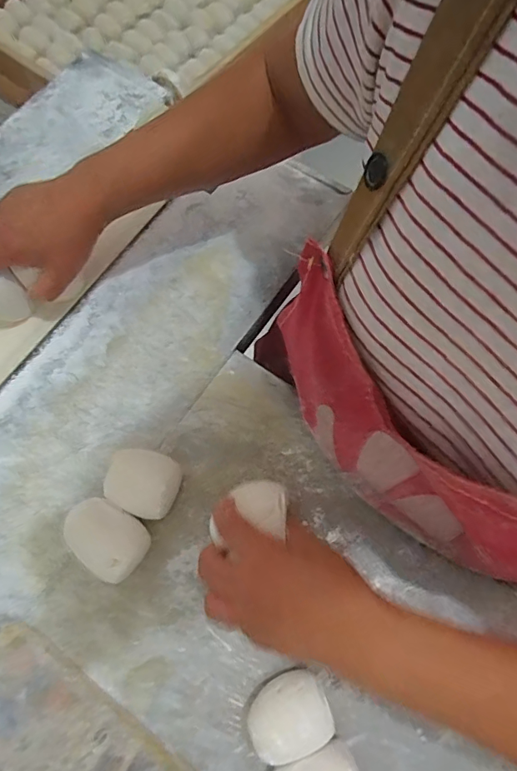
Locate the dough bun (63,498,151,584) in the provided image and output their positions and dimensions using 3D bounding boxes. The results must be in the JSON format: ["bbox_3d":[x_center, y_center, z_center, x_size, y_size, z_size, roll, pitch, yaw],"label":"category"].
[{"bbox_3d":[-0.124,0.126,0.390,0.069,0.042,0.049,40,74,10],"label":"dough bun"}]

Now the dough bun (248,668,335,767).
[{"bbox_3d":[0.023,0.247,0.348,0.059,0.046,0.049,-23,74,-10],"label":"dough bun"}]

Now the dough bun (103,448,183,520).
[{"bbox_3d":[-0.099,0.085,0.405,0.063,0.041,0.055,13,71,1],"label":"dough bun"}]

